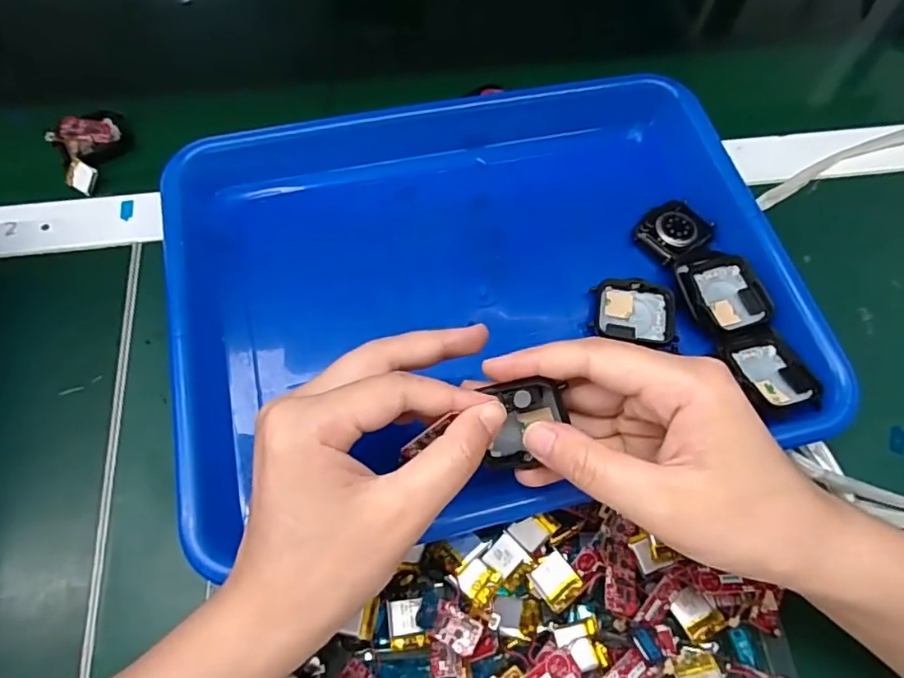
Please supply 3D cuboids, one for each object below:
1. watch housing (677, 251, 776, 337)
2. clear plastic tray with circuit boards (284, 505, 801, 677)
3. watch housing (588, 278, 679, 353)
[{"bbox_3d":[0.150,-0.026,0.307,0.041,0.009,0.045,-17,66,-9],"label":"watch housing"},{"bbox_3d":[0.034,0.139,0.247,0.230,0.034,0.123,-4,65,-3],"label":"clear plastic tray with circuit boards"},{"bbox_3d":[0.101,-0.016,0.308,0.046,0.010,0.035,8,65,3],"label":"watch housing"}]

